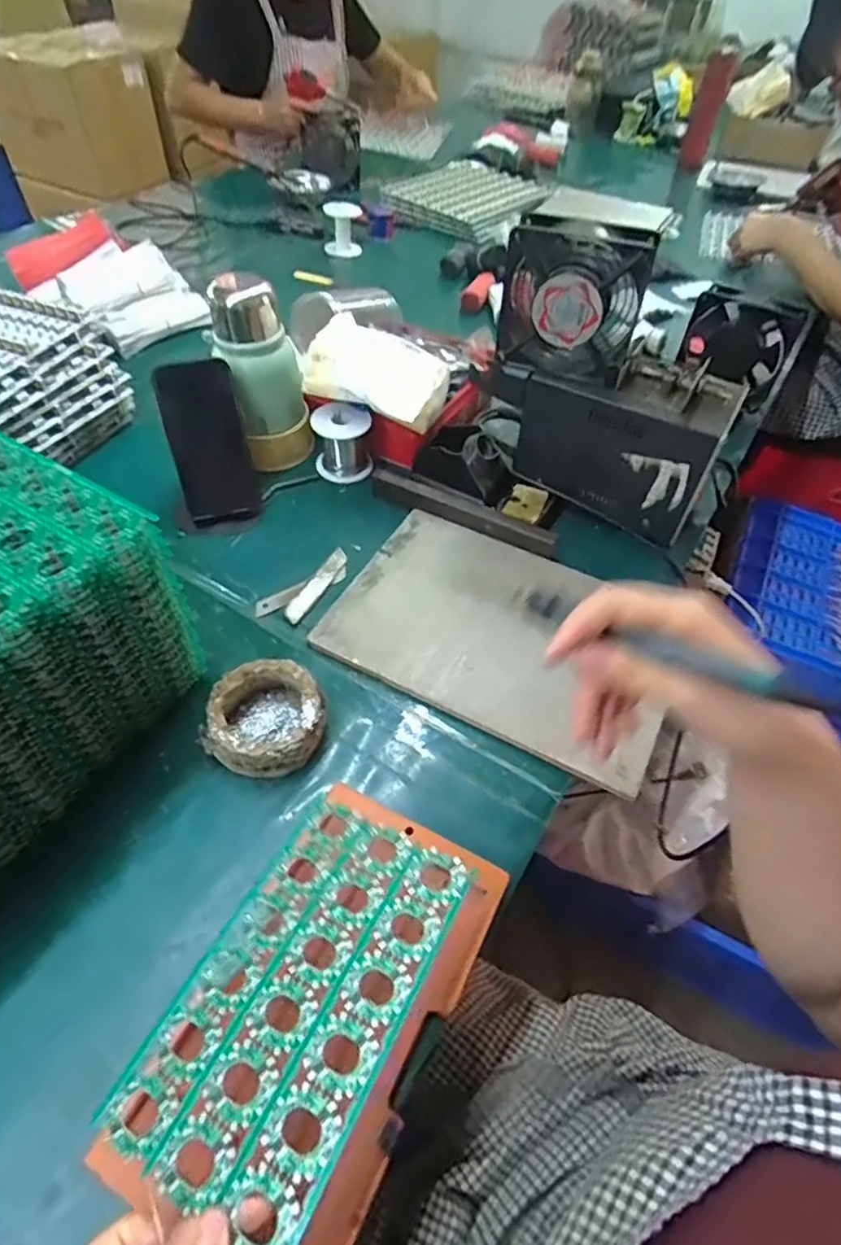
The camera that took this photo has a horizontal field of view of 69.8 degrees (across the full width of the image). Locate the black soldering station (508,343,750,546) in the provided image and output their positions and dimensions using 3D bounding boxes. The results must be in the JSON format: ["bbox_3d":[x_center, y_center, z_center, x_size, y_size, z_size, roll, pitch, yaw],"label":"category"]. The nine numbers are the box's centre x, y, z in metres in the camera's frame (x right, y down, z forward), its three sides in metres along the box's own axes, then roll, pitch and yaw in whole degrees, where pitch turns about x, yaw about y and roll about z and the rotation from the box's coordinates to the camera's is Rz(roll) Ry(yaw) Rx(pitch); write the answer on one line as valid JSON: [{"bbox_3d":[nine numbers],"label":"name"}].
[{"bbox_3d":[0.198,-0.184,0.603,0.185,0.136,0.082,31,57,19],"label":"black soldering station"}]

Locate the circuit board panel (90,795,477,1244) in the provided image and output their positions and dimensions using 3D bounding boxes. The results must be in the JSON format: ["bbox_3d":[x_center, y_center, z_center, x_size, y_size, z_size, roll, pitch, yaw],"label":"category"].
[{"bbox_3d":[-0.065,0.201,0.336,0.119,0.005,0.196,16,49,25],"label":"circuit board panel"}]

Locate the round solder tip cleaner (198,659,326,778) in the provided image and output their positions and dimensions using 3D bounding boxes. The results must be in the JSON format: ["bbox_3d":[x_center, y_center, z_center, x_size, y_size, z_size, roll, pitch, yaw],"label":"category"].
[{"bbox_3d":[-0.120,0.075,0.473,0.087,0.038,0.083,2,50,-2],"label":"round solder tip cleaner"}]

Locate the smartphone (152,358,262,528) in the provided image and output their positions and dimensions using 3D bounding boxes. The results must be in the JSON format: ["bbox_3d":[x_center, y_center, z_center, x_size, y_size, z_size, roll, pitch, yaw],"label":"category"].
[{"bbox_3d":[-0.214,-0.180,0.613,0.073,0.155,0.015,-15,28,-14],"label":"smartphone"}]

